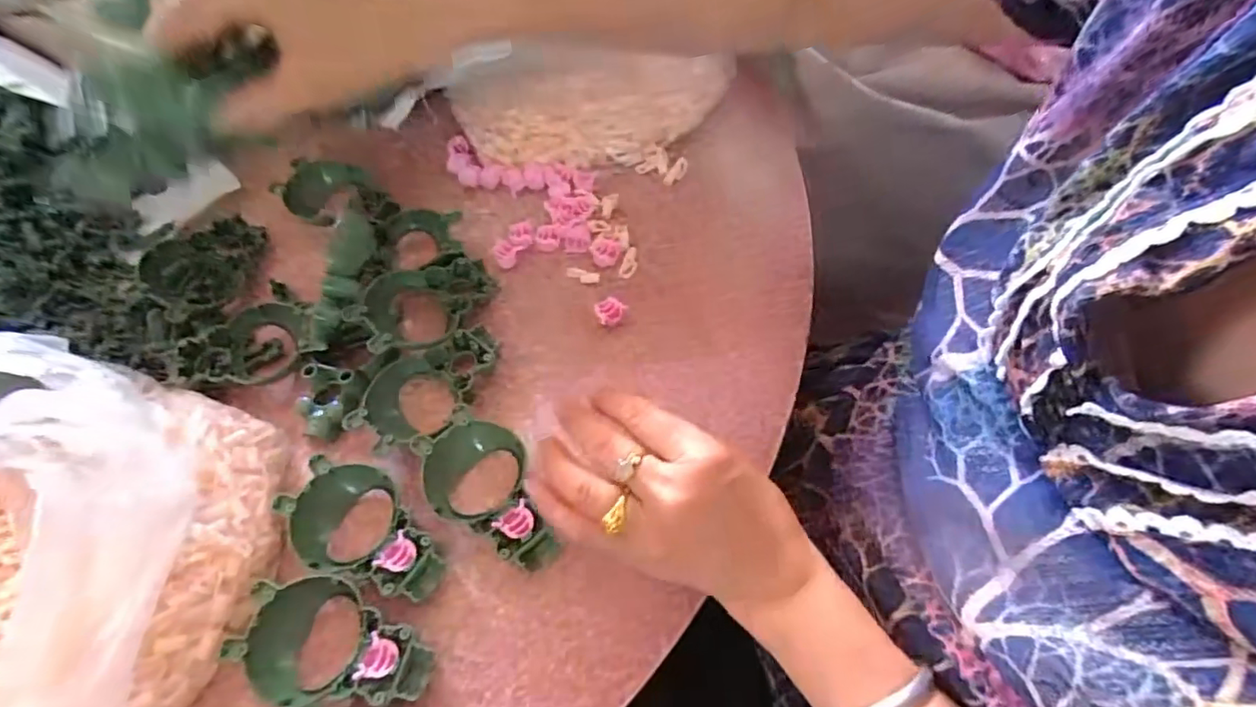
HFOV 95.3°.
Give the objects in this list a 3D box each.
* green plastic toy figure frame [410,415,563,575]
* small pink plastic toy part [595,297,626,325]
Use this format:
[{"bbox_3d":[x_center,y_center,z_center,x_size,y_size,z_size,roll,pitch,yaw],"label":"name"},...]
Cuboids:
[{"bbox_3d":[-0.079,0.081,0.331,0.058,0.019,0.101,-39,70,-17],"label":"green plastic toy figure frame"},{"bbox_3d":[-0.012,-0.028,0.395,0.020,0.015,0.016,-19,63,-4],"label":"small pink plastic toy part"}]

